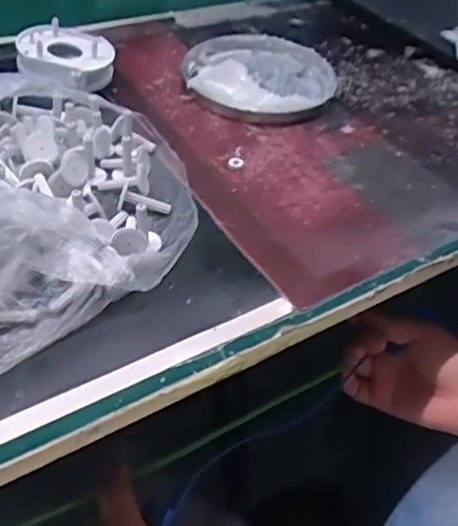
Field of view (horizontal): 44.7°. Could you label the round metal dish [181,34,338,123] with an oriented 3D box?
[{"bbox_3d":[0.023,-0.162,0.475,0.130,0.031,0.124,3,46,-4],"label":"round metal dish"}]

